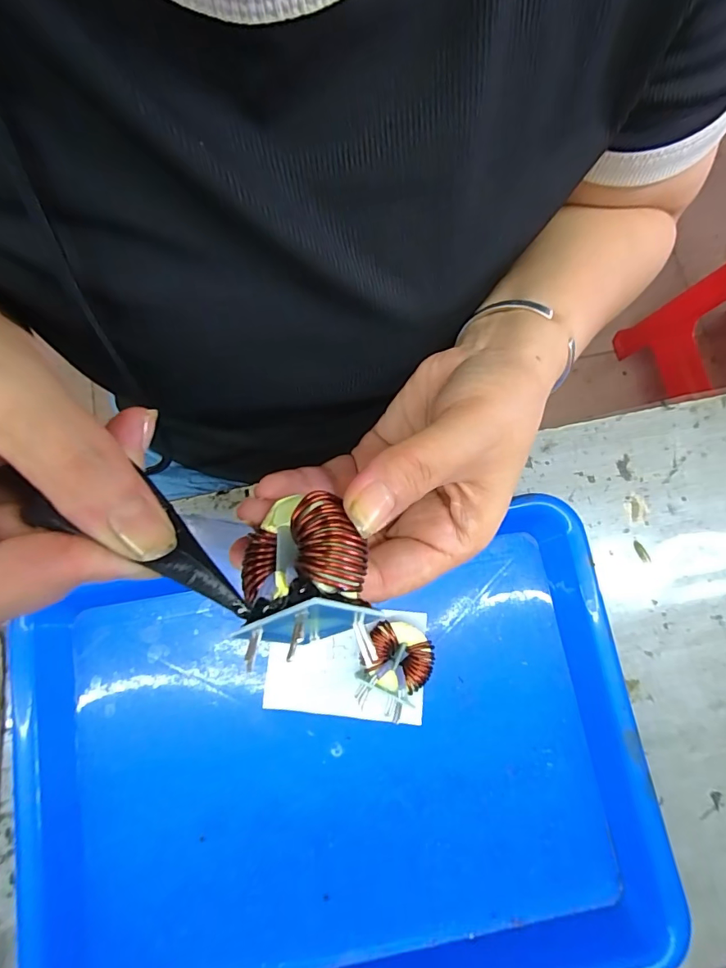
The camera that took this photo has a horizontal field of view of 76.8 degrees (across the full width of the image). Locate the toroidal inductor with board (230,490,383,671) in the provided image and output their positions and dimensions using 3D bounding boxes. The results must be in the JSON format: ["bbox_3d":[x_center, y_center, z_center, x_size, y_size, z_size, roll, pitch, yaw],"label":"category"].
[{"bbox_3d":[-0.015,0.029,0.136,0.040,0.029,0.042,-34,50,22],"label":"toroidal inductor with board"}]

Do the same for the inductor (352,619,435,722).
[{"bbox_3d":[0.017,0.108,0.266,0.038,0.027,0.053,21,78,3],"label":"inductor"}]

